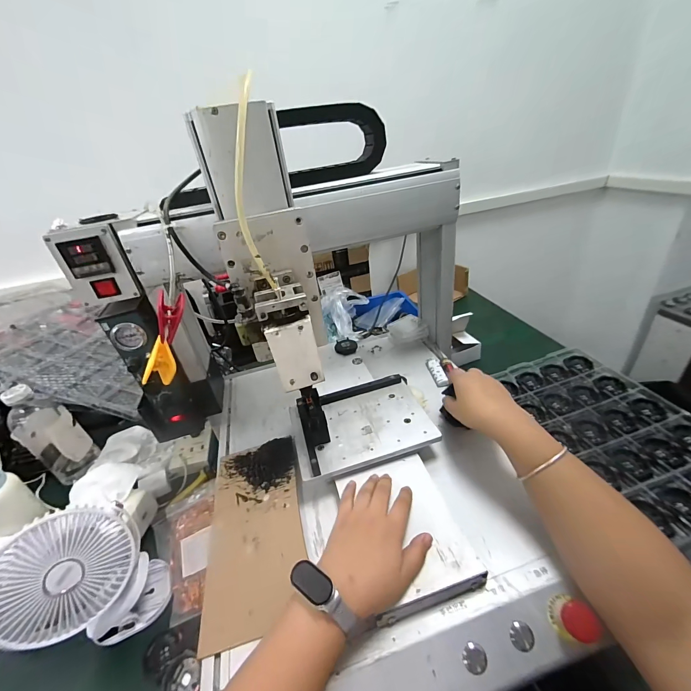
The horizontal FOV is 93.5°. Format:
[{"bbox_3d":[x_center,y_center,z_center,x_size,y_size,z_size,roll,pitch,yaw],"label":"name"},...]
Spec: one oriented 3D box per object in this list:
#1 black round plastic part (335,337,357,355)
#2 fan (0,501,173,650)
[{"bbox_3d":[0.001,0.002,0.701,0.047,0.014,0.044,-6,32,4],"label":"black round plastic part"},{"bbox_3d":[-0.343,0.315,0.425,0.151,0.188,0.088,-29,38,-29],"label":"fan"}]

